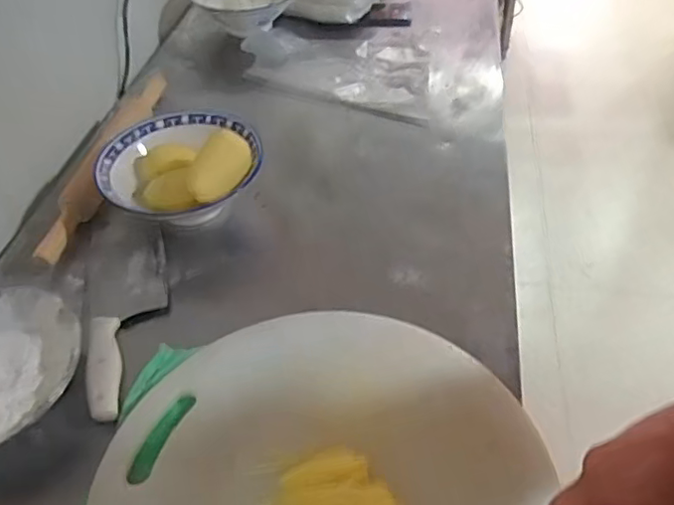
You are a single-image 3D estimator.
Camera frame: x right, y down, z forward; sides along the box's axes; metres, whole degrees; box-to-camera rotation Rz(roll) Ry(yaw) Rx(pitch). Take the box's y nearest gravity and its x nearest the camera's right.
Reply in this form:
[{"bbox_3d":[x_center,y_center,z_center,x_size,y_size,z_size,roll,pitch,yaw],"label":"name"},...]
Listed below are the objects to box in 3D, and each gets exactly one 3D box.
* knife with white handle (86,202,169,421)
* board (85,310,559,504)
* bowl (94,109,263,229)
[{"bbox_3d":[-0.224,0.038,0.641,0.084,0.026,0.288,-15,46,-10],"label":"knife with white handle"},{"bbox_3d":[-0.010,0.191,0.479,0.358,0.036,0.351,-2,46,2],"label":"board"},{"bbox_3d":[-0.187,-0.101,0.727,0.187,0.088,0.182,-2,46,2],"label":"bowl"}]

